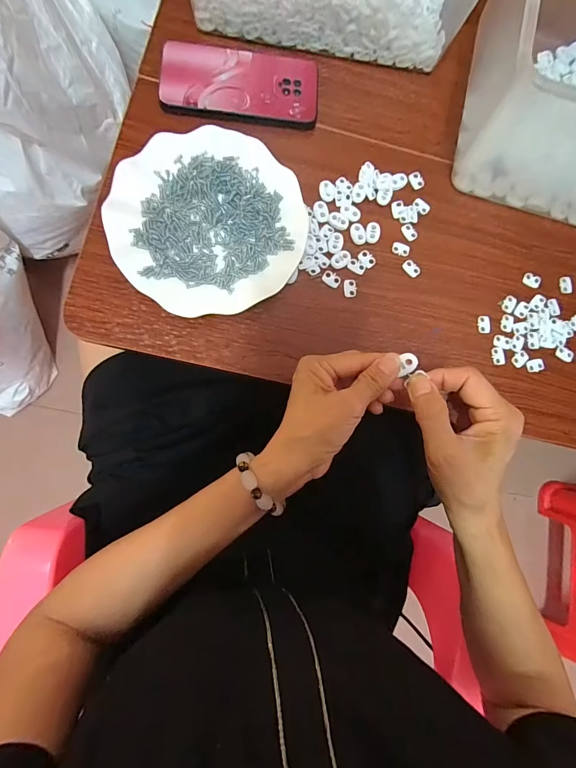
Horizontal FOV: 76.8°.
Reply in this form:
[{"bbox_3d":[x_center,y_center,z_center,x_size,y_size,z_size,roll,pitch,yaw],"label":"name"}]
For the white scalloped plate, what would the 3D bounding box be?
[{"bbox_3d":[-0.077,-0.157,0.357,0.177,0.024,0.179,1,83,-5],"label":"white scalloped plate"}]

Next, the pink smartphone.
[{"bbox_3d":[-0.049,-0.320,0.387,0.163,0.013,0.083,1,83,-5],"label":"pink smartphone"}]

